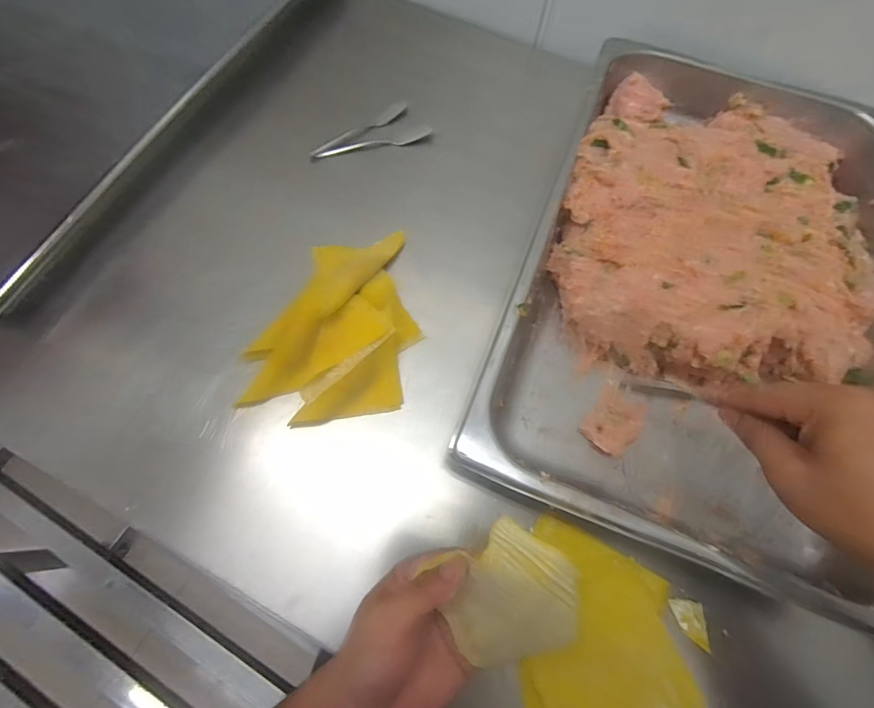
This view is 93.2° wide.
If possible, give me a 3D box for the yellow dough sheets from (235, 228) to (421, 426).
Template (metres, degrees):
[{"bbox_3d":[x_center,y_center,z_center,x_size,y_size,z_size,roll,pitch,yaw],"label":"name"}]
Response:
[{"bbox_3d":[-0.090,-0.029,0.371,0.135,0.026,0.177,1,68,-2],"label":"yellow dough sheets"}]

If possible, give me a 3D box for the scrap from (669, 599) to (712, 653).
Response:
[{"bbox_3d":[0.185,0.197,0.301,0.021,0.004,0.030,-1,54,14],"label":"scrap"}]

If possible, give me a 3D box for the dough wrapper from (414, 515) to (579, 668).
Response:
[{"bbox_3d":[0.049,0.148,0.243,0.072,0.099,0.026,9,23,-5],"label":"dough wrapper"}]

